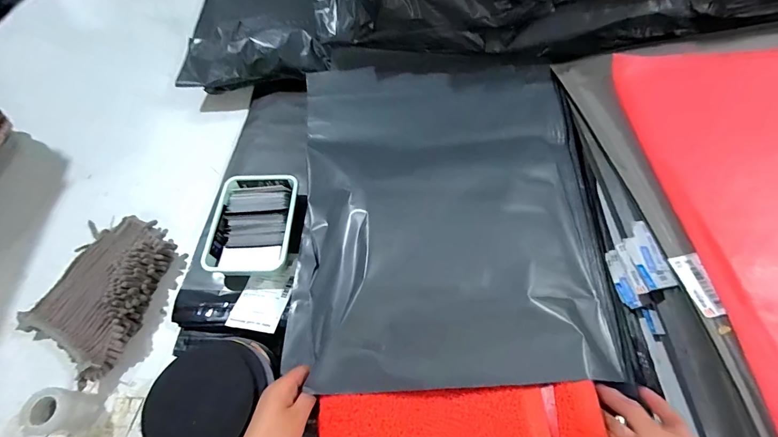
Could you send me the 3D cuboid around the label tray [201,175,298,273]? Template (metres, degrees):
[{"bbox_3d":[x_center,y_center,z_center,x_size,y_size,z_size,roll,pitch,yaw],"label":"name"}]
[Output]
[{"bbox_3d":[-0.216,0.005,0.578,0.127,0.039,0.170,-1,61,2],"label":"label tray"}]

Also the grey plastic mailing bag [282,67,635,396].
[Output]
[{"bbox_3d":[0.080,-0.052,0.531,0.431,0.070,0.551,-2,61,2],"label":"grey plastic mailing bag"}]

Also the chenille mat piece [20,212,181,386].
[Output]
[{"bbox_3d":[-0.451,0.100,0.557,0.195,0.046,0.230,20,64,13],"label":"chenille mat piece"}]

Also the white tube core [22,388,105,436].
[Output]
[{"bbox_3d":[-0.420,0.249,0.457,0.050,0.069,0.051,2,61,4],"label":"white tube core"}]

